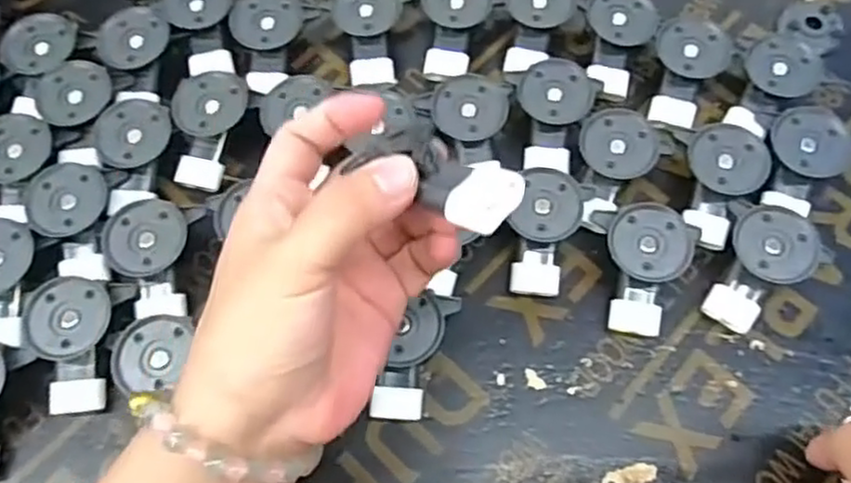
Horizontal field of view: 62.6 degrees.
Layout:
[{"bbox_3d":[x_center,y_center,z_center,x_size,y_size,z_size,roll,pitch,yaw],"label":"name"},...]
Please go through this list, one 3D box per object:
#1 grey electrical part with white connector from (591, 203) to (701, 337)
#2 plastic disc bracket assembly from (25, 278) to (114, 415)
[{"bbox_3d":[0.117,0.016,0.375,0.052,0.029,0.064,6,67,4],"label":"grey electrical part with white connector"},{"bbox_3d":[-0.183,0.054,0.361,0.043,0.026,0.065,5,67,3],"label":"plastic disc bracket assembly"}]

